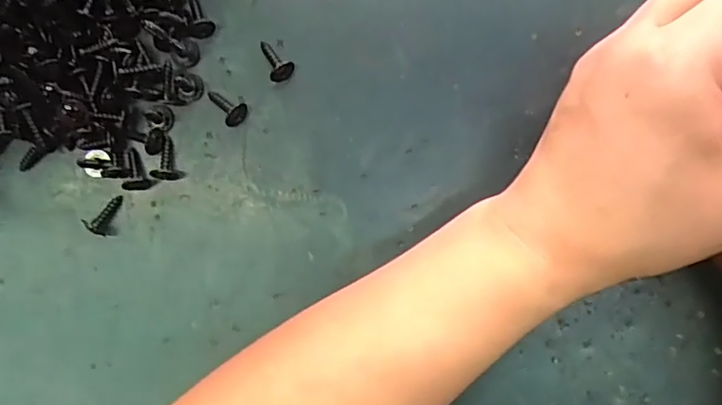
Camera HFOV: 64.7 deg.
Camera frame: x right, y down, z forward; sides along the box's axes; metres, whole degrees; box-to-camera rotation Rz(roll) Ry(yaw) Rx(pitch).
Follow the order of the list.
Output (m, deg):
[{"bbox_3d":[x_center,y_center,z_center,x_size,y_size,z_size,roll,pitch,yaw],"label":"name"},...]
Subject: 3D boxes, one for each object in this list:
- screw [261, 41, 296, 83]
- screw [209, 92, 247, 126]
[{"bbox_3d":[-0.041,-0.069,0.278,0.013,0.007,0.022,-31,74,0],"label":"screw"},{"bbox_3d":[-0.066,-0.047,0.278,0.021,0.008,0.013,41,90,23],"label":"screw"}]

